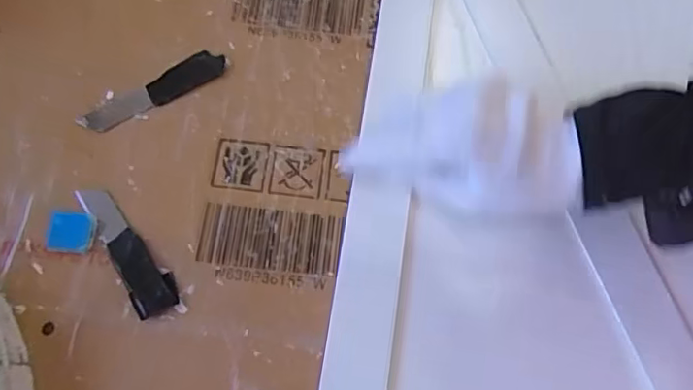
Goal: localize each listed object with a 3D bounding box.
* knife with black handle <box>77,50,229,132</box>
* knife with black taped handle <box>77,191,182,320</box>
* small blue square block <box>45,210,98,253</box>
[{"bbox_3d":[-0.138,-0.075,0.429,0.110,0.005,0.025,-34,75,-14],"label":"knife with black handle"},{"bbox_3d":[-0.141,0.033,0.382,0.026,0.004,0.098,-30,74,-13],"label":"knife with black taped handle"},{"bbox_3d":[-0.179,0.024,0.382,0.029,0.007,0.027,9,69,0],"label":"small blue square block"}]

